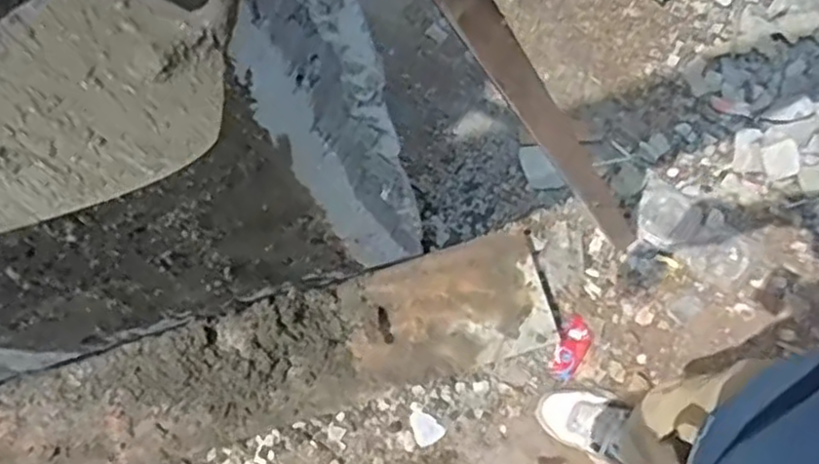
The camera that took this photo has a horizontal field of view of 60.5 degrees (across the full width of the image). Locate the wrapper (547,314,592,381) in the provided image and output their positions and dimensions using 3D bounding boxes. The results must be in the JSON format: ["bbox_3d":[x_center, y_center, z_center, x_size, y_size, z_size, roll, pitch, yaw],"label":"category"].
[{"bbox_3d":[0.326,0.235,1.416,0.057,0.009,0.132,31,81,13],"label":"wrapper"}]

